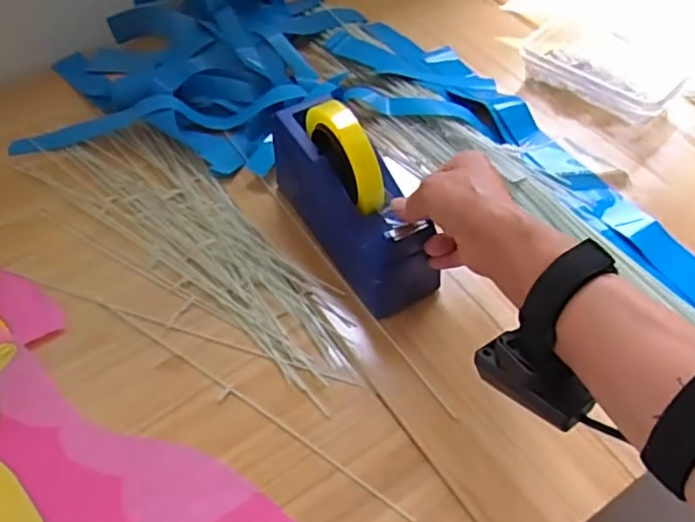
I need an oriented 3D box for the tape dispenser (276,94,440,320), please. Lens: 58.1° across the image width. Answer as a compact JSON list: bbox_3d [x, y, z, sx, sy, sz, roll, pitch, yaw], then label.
[{"bbox_3d":[0.002,-0.064,0.558,0.065,0.126,0.190,-26,57,-17],"label":"tape dispenser"}]

